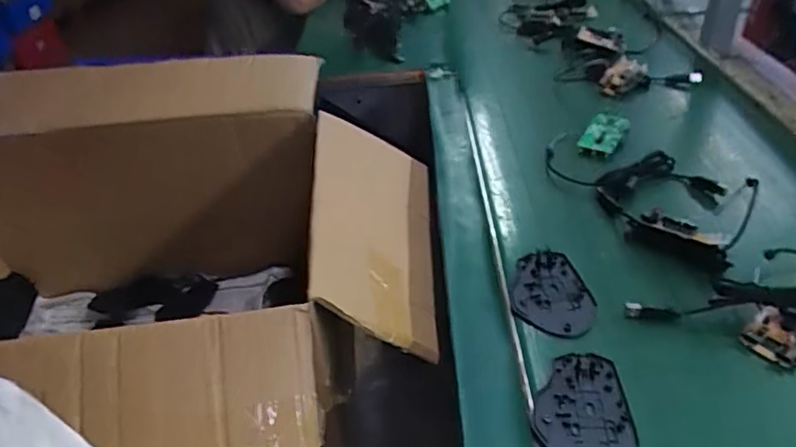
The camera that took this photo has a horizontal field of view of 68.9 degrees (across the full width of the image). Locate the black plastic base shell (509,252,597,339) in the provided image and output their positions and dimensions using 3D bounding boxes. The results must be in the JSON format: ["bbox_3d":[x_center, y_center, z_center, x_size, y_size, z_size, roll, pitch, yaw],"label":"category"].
[{"bbox_3d":[0.146,0.066,0.555,0.073,0.008,0.107,1,40,9],"label":"black plastic base shell"}]

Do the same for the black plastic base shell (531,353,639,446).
[{"bbox_3d":[0.143,0.147,0.450,0.072,0.008,0.108,1,40,9],"label":"black plastic base shell"}]

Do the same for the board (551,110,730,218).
[{"bbox_3d":[0.268,-0.082,0.723,0.143,0.024,0.197,-15,40,-10],"label":"board"}]

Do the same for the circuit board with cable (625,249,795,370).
[{"bbox_3d":[0.321,0.075,0.512,0.203,0.024,0.099,-19,41,-14],"label":"circuit board with cable"}]

